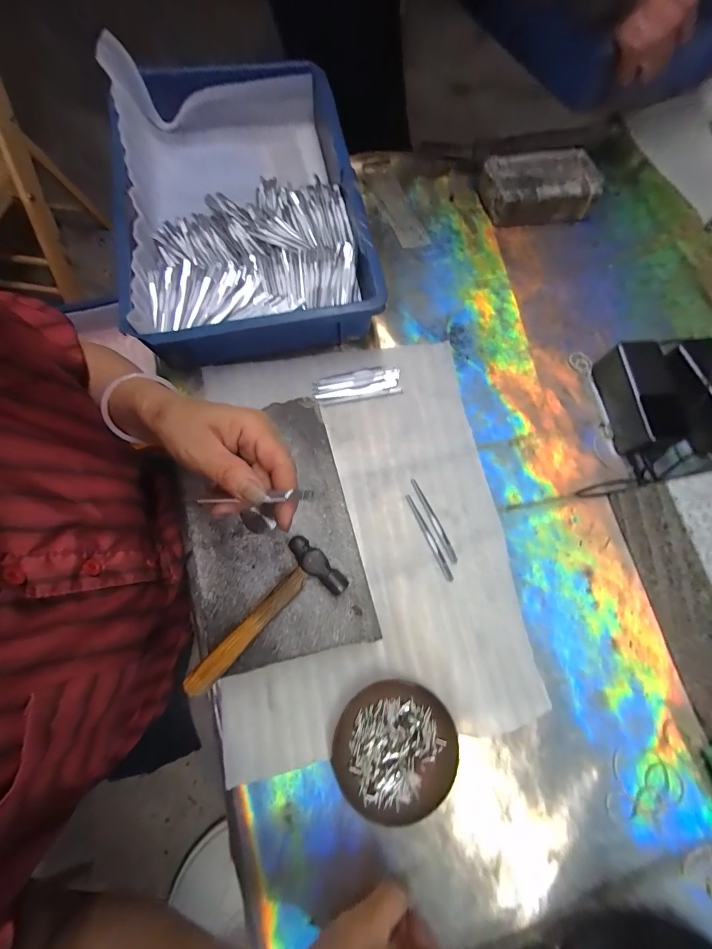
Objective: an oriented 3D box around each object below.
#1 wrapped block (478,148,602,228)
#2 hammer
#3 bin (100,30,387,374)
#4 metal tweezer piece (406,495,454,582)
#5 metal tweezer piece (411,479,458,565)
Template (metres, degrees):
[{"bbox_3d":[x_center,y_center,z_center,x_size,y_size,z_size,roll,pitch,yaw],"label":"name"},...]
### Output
[{"bbox_3d":[0.265,-0.424,0.509,0.166,0.040,0.102,-9,75,-5],"label":"wrapped block"},{"bbox_3d":[-0.077,0.131,0.301,0.060,0.023,0.151,39,78,8],"label":"hammer"},{"bbox_3d":[-0.144,-0.351,0.454,0.284,0.081,0.426,-10,75,-5],"label":"bin"},{"bbox_3d":[0.082,0.069,0.386,0.009,0.004,0.101,-24,77,-8],"label":"metal tweezer piece"},{"bbox_3d":[0.089,0.051,0.392,0.010,0.004,0.102,-22,77,-8],"label":"metal tweezer piece"}]

